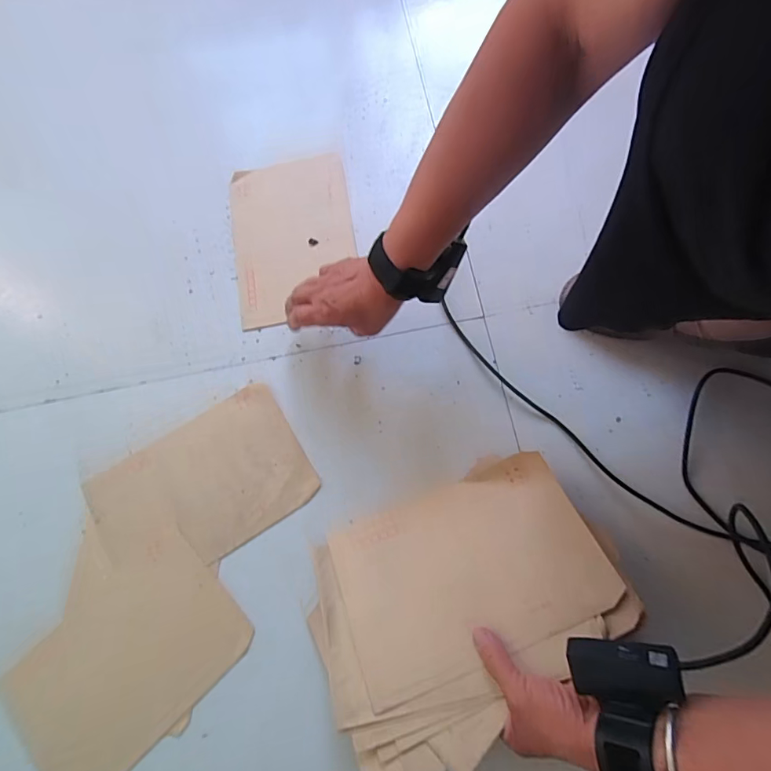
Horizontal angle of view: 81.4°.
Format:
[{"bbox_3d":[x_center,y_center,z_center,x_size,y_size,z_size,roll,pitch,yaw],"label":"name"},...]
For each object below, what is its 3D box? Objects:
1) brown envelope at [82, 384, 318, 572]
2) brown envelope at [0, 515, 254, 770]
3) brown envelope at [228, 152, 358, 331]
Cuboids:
[{"bbox_3d":[-0.212,0.117,0.513,0.241,0.004,0.156,-32,75,-5],"label":"brown envelope"},{"bbox_3d":[-0.271,0.287,0.468,0.234,0.005,0.161,-43,73,-7],"label":"brown envelope"},{"bbox_3d":[-0.122,-0.193,0.588,0.157,0.007,0.226,-10,76,2],"label":"brown envelope"}]

